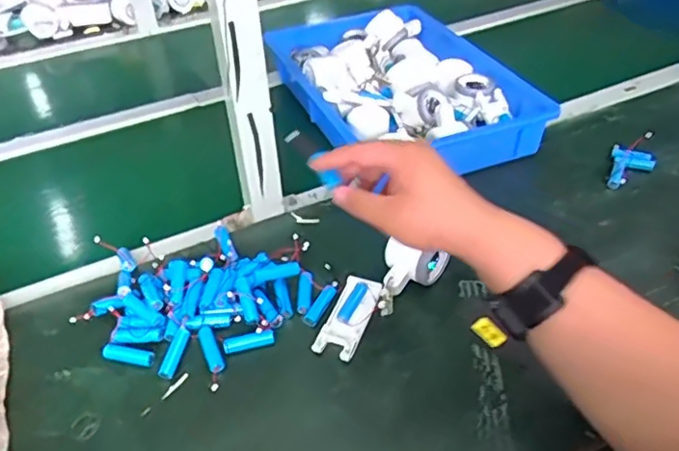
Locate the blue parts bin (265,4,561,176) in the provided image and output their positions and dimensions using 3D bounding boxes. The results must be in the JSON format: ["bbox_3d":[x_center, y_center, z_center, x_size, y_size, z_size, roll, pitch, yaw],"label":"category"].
[{"bbox_3d":[0.080,-0.214,0.896,0.276,0.086,0.421,-17,42,-16],"label":"blue parts bin"}]

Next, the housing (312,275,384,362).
[{"bbox_3d":[0.011,0.093,0.611,0.045,0.014,0.102,15,44,18],"label":"housing"}]

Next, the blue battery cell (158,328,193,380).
[{"bbox_3d":[-0.164,0.127,0.589,0.016,0.013,0.053,8,42,11],"label":"blue battery cell"}]

